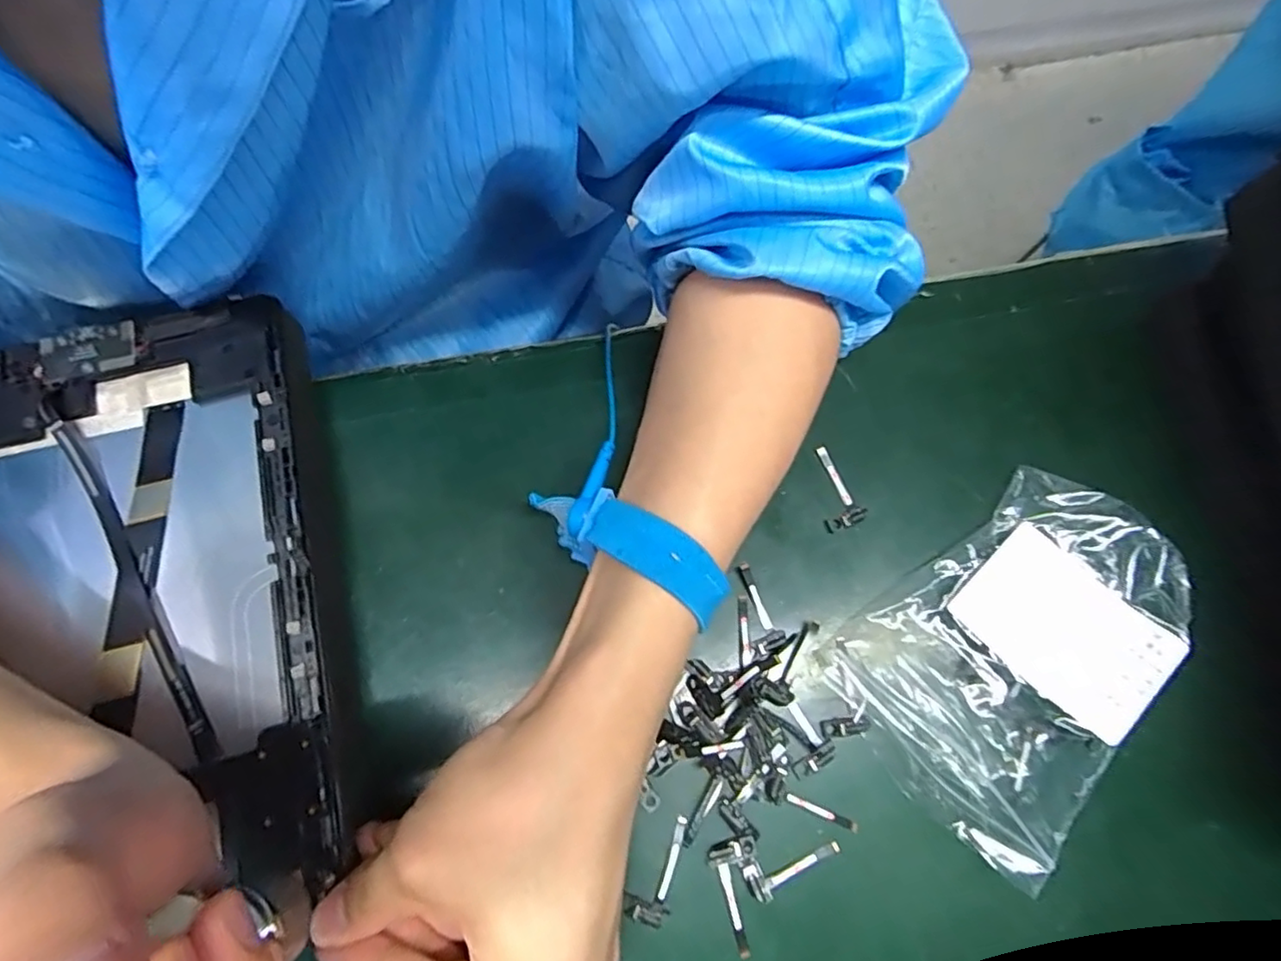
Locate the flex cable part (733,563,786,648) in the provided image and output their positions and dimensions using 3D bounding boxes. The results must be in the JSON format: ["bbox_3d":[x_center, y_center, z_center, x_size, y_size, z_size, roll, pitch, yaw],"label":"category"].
[{"bbox_3d":[0.049,0.050,0.258,0.010,0.004,0.035,-17,74,-4],"label":"flex cable part"}]

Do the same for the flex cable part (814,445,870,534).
[{"bbox_3d":[0.082,0.004,0.275,0.018,0.004,0.037,-25,75,-7],"label":"flex cable part"}]

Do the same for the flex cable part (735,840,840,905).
[{"bbox_3d":[0.055,0.139,0.231,0.037,0.004,0.016,-24,74,-6],"label":"flex cable part"}]

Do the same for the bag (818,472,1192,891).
[{"bbox_3d":[0.144,0.061,0.246,0.092,0.021,0.137,44,78,12],"label":"bag"}]

